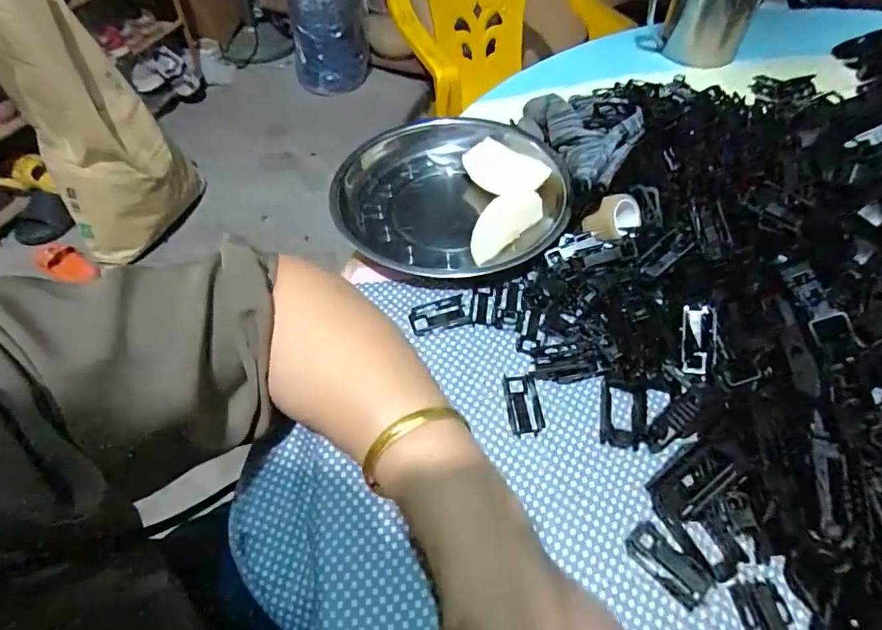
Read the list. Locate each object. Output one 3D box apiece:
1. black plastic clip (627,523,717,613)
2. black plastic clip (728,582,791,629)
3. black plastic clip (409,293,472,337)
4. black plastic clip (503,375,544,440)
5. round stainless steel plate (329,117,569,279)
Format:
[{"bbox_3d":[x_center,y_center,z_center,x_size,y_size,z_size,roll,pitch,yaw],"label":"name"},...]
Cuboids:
[{"bbox_3d":[0.116,0.126,0.249,0.021,0.004,0.040,-37,61,-25],"label":"black plastic clip"},{"bbox_3d":[0.155,0.149,0.232,0.020,0.004,0.040,-4,53,-4],"label":"black plastic clip"},{"bbox_3d":[-0.001,0.001,0.341,0.040,0.007,0.023,-14,54,-11],"label":"black plastic clip"},{"bbox_3d":[0.051,0.055,0.302,0.020,0.004,0.039,-4,53,-3],"label":"black plastic clip"},{"bbox_3d":[0.007,-0.094,0.394,0.175,0.036,0.178,0,53,0],"label":"round stainless steel plate"}]

